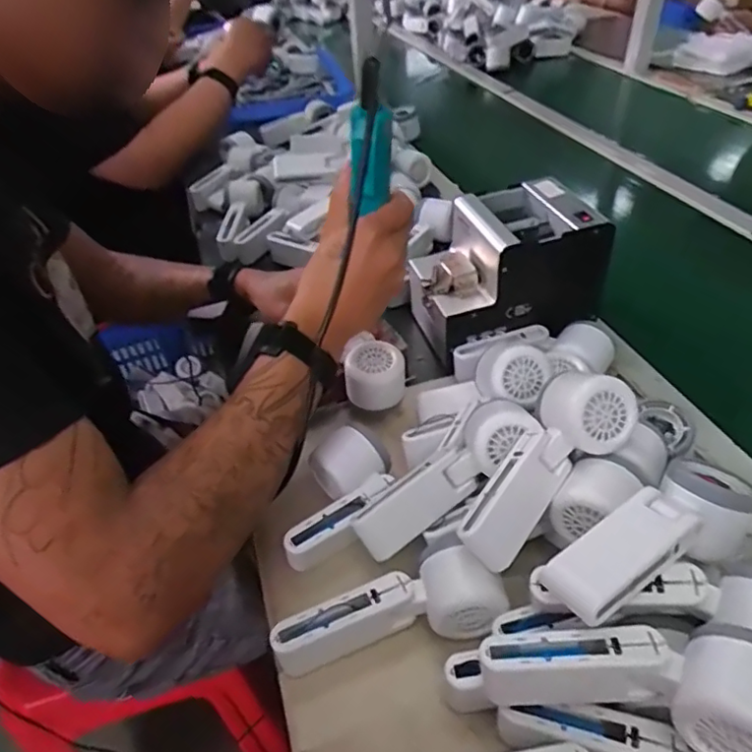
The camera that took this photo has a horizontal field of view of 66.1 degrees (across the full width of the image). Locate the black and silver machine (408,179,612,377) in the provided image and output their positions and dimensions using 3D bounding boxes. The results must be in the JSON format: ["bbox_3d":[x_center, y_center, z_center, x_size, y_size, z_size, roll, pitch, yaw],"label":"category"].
[{"bbox_3d":[0.143,-0.114,0.639,0.189,0.139,0.139,-11,42,-8],"label":"black and silver machine"}]

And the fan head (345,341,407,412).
[{"bbox_3d":[0.000,0.000,0.576,0.057,0.050,0.050,-7,41,-3],"label":"fan head"}]

